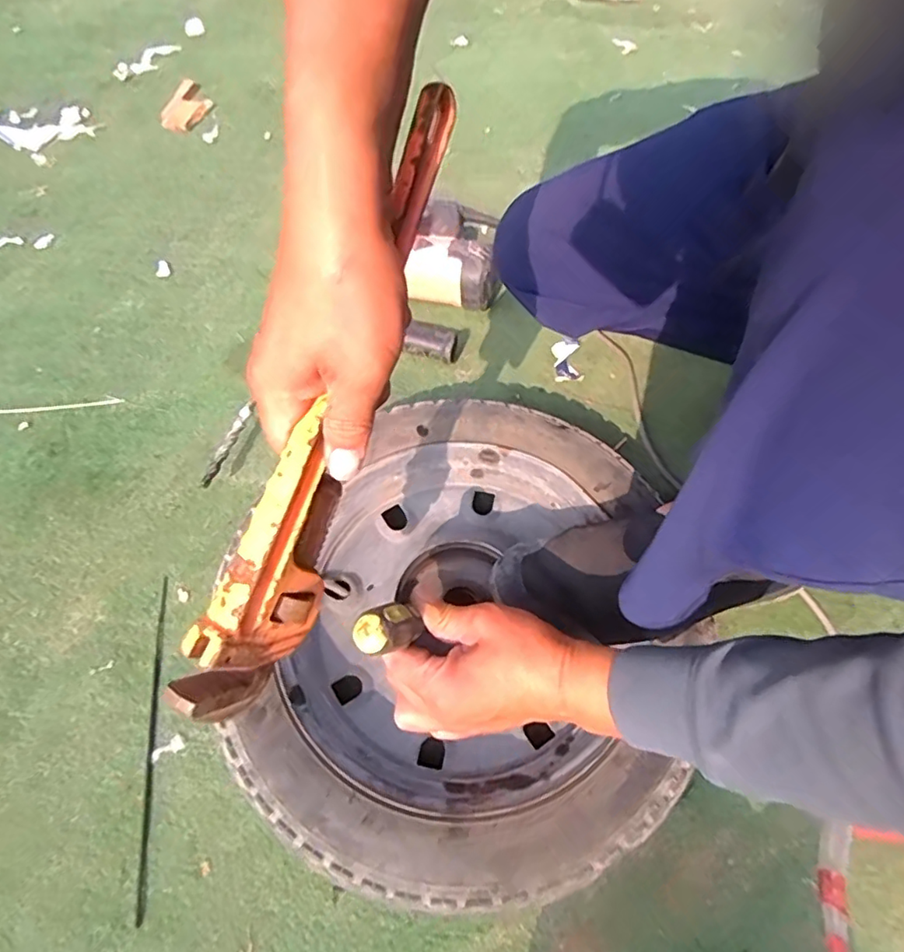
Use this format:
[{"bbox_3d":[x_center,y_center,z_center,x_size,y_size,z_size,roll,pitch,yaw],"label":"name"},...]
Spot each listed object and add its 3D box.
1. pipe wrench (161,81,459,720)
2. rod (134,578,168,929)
[{"bbox_3d":[-0.064,-0.042,0.330,0.032,0.072,0.354,20,88,13],"label":"pipe wrench"},{"bbox_3d":[-0.274,0.232,0.533,0.008,0.004,0.290,-9,61,-2],"label":"rod"}]

